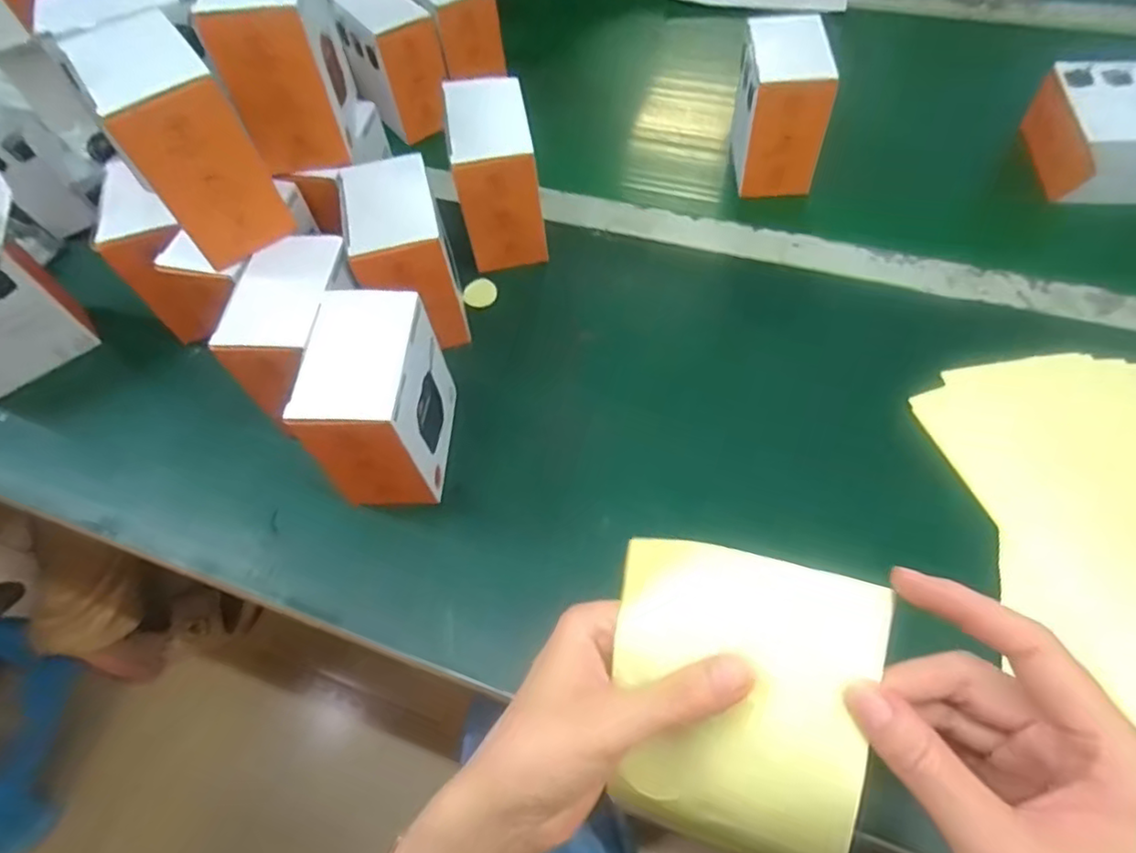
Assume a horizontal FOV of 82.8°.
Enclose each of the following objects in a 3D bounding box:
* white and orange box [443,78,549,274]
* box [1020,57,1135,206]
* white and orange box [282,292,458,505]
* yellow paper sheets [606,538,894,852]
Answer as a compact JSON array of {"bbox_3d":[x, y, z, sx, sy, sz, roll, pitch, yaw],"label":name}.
[{"bbox_3d":[-0.060,-0.209,0.546,0.064,0.119,0.094,-11,58,-2],"label":"white and orange box"},{"bbox_3d":[0.467,-0.256,0.554,0.102,0.056,0.112,2,59,6],"label":"box"},{"bbox_3d":[-0.124,-0.013,0.434,0.065,0.117,0.106,0,58,5],"label":"white and orange box"},{"bbox_3d":[0.070,0.123,0.275,0.103,0.032,0.133,9,94,27],"label":"yellow paper sheets"}]

